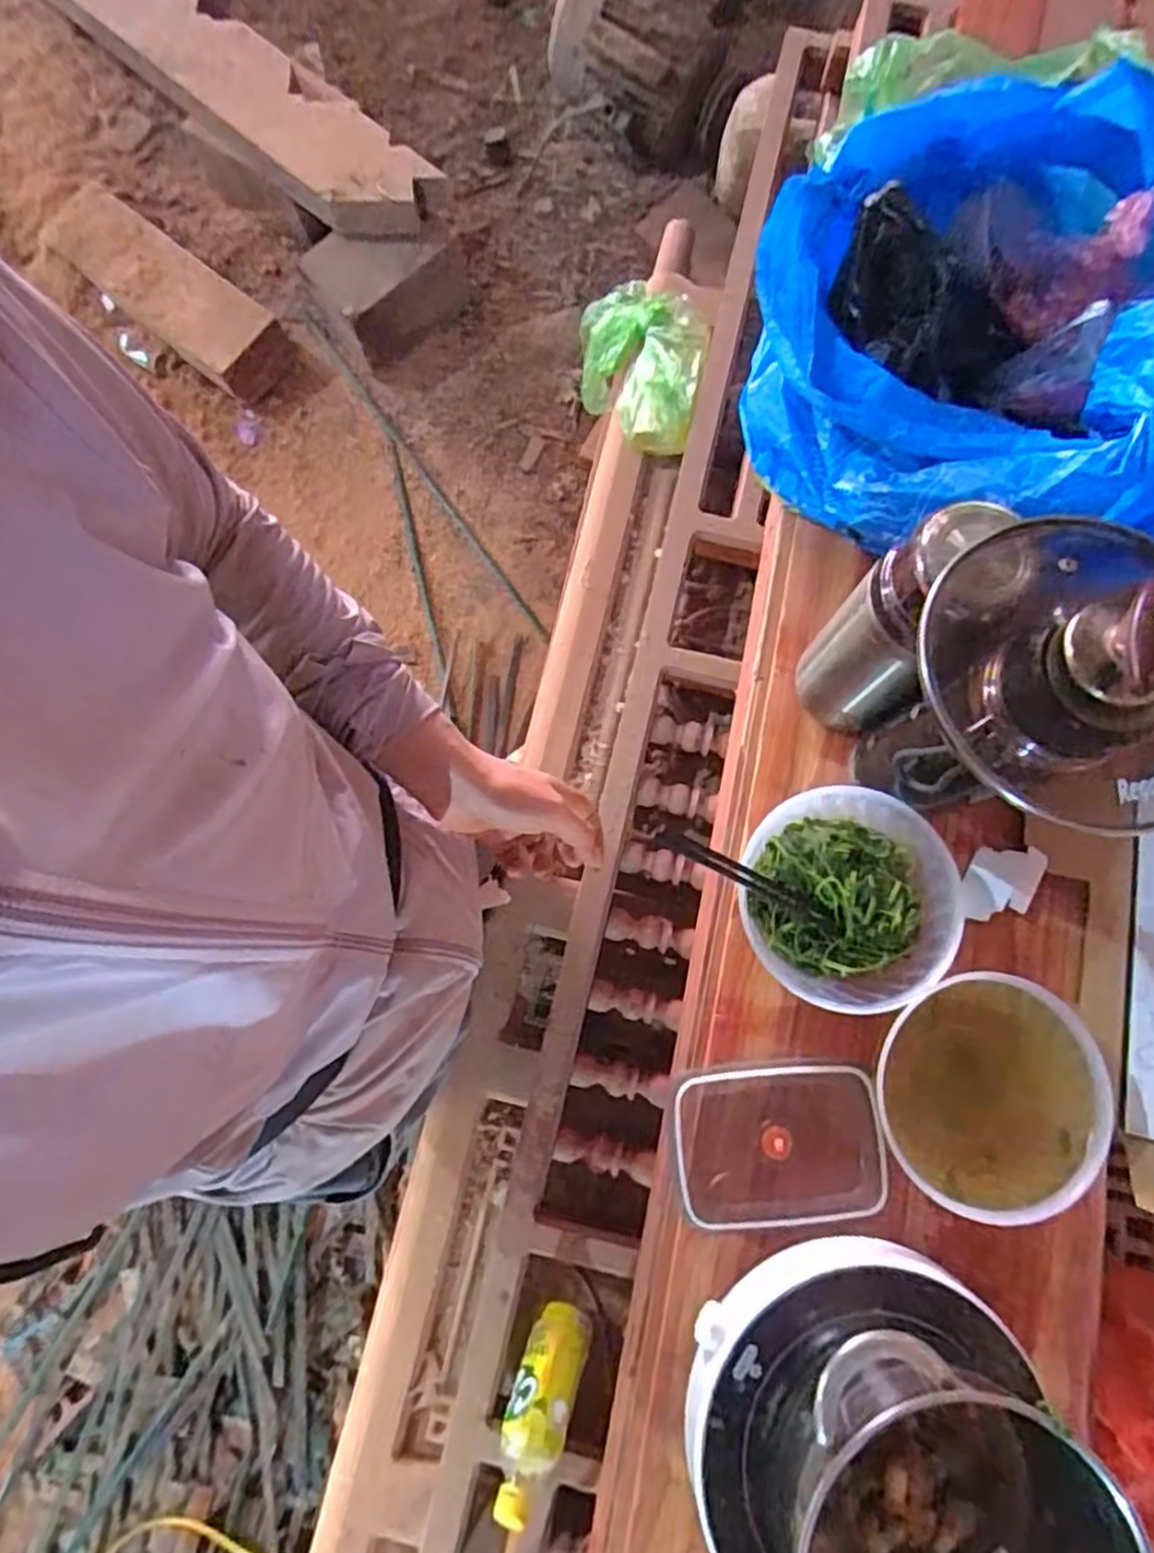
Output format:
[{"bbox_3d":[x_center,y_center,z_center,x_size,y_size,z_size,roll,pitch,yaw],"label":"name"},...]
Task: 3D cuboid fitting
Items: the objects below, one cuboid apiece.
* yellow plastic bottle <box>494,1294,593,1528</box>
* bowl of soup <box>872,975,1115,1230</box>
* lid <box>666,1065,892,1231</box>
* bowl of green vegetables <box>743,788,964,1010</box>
[{"bbox_3d":[-0.035,0.622,0.726,0.065,0.051,0.186,13,35,15],"label":"yellow plastic bottle"},{"bbox_3d":[0.347,0.262,0.612,0.160,0.067,0.176,0,77,-1],"label":"bowl of soup"},{"bbox_3d":[0.171,0.312,0.626,0.172,0.014,0.124,-5,76,0],"label":"lid"},{"bbox_3d":[0.236,0.105,0.639,0.180,0.055,0.177,0,77,-1],"label":"bowl of green vegetables"}]

